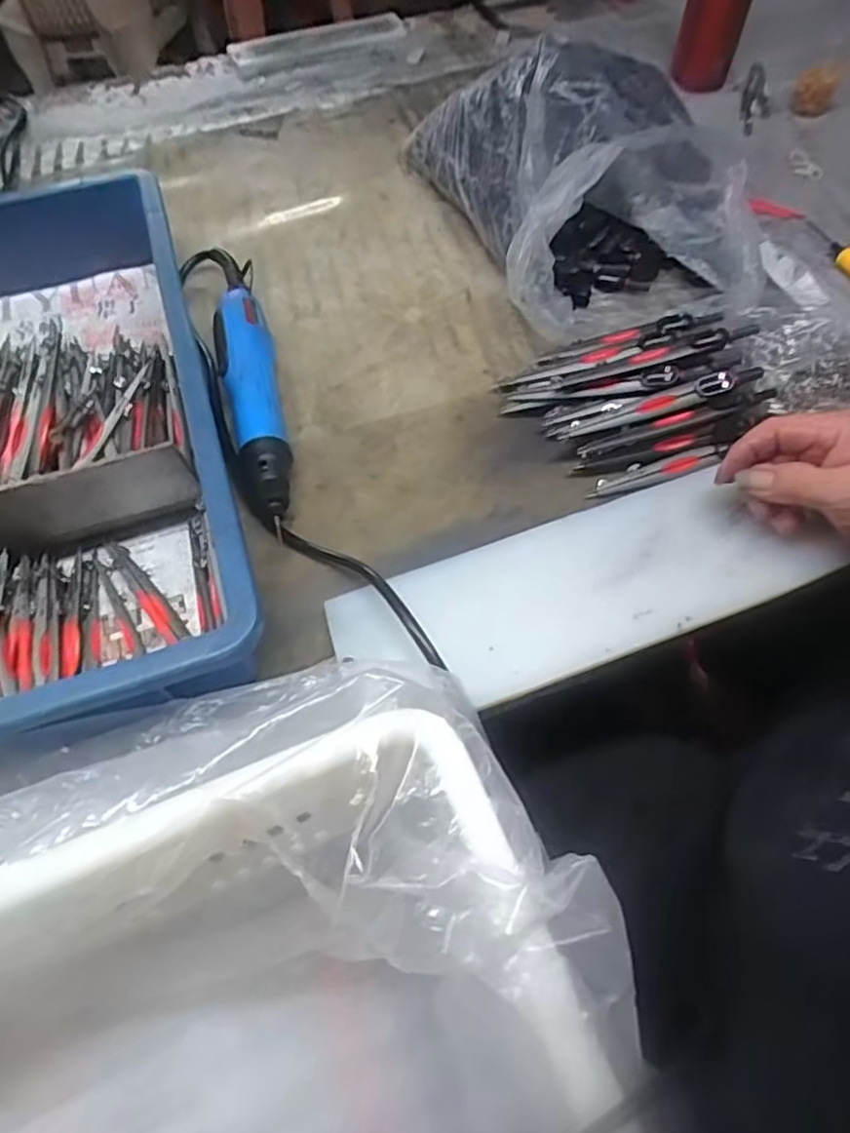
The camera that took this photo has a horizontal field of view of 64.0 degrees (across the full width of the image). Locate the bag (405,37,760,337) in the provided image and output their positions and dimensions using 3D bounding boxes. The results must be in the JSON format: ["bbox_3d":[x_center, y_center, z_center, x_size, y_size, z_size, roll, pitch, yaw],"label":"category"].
[{"bbox_3d":[0.135,-0.310,0.548,0.207,0.109,0.290,-14,58,-7],"label":"bag"}]

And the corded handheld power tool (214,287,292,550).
[{"bbox_3d":[-0.119,-0.116,0.475,0.038,0.034,0.211,-12,58,-6],"label":"corded handheld power tool"}]

